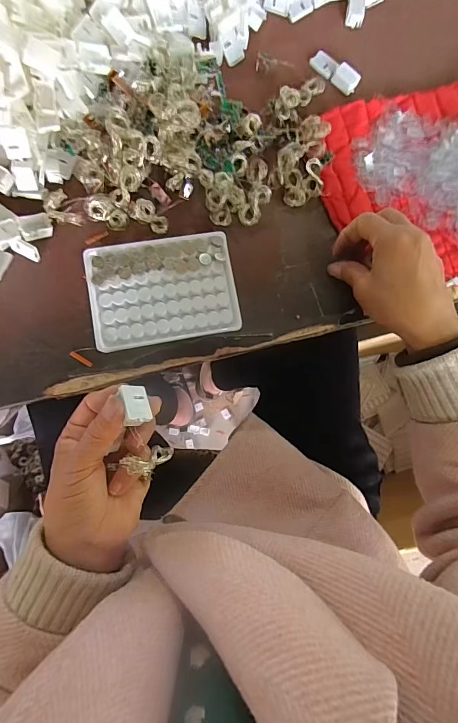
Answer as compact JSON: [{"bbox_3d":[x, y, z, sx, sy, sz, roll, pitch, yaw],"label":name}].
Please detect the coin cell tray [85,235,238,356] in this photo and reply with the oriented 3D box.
[{"bbox_3d":[-0.060,-0.065,0.351,0.129,0.017,0.094,-9,84,-7],"label":"coin cell tray"}]

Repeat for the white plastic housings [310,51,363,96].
[{"bbox_3d":[0.114,-0.311,0.406,0.058,0.013,0.022,40,81,0],"label":"white plastic housings"}]

